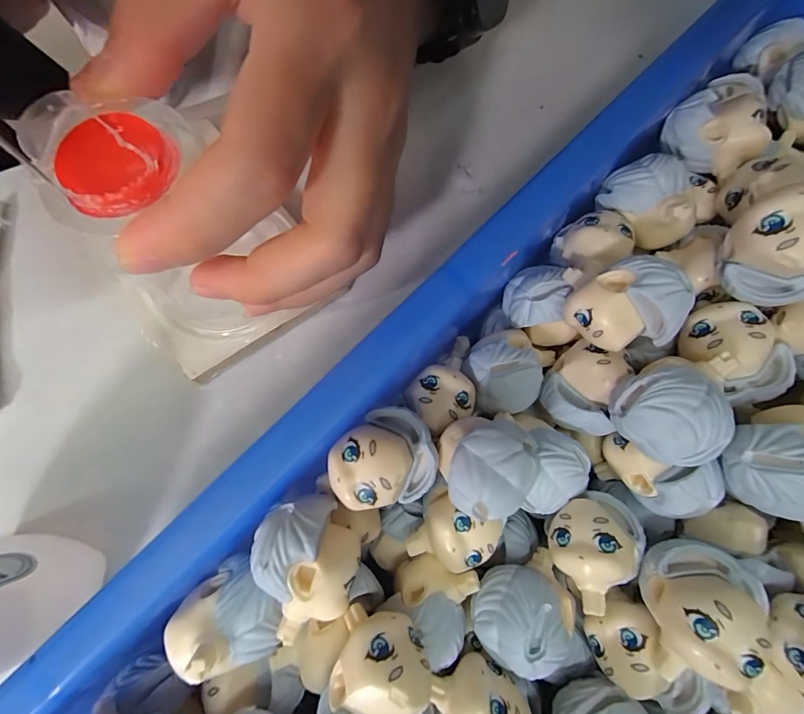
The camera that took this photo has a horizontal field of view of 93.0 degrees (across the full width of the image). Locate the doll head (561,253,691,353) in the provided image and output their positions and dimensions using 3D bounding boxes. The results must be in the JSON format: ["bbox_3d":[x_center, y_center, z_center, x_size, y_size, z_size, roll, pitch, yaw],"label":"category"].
[{"bbox_3d":[0.055,-0.014,0.097,0.021,0.023,0.020,0,77,-1],"label":"doll head"}]

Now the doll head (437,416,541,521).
[{"bbox_3d":[0.019,0.026,0.092,0.019,0.021,0.022,-7,77,-3],"label":"doll head"}]

